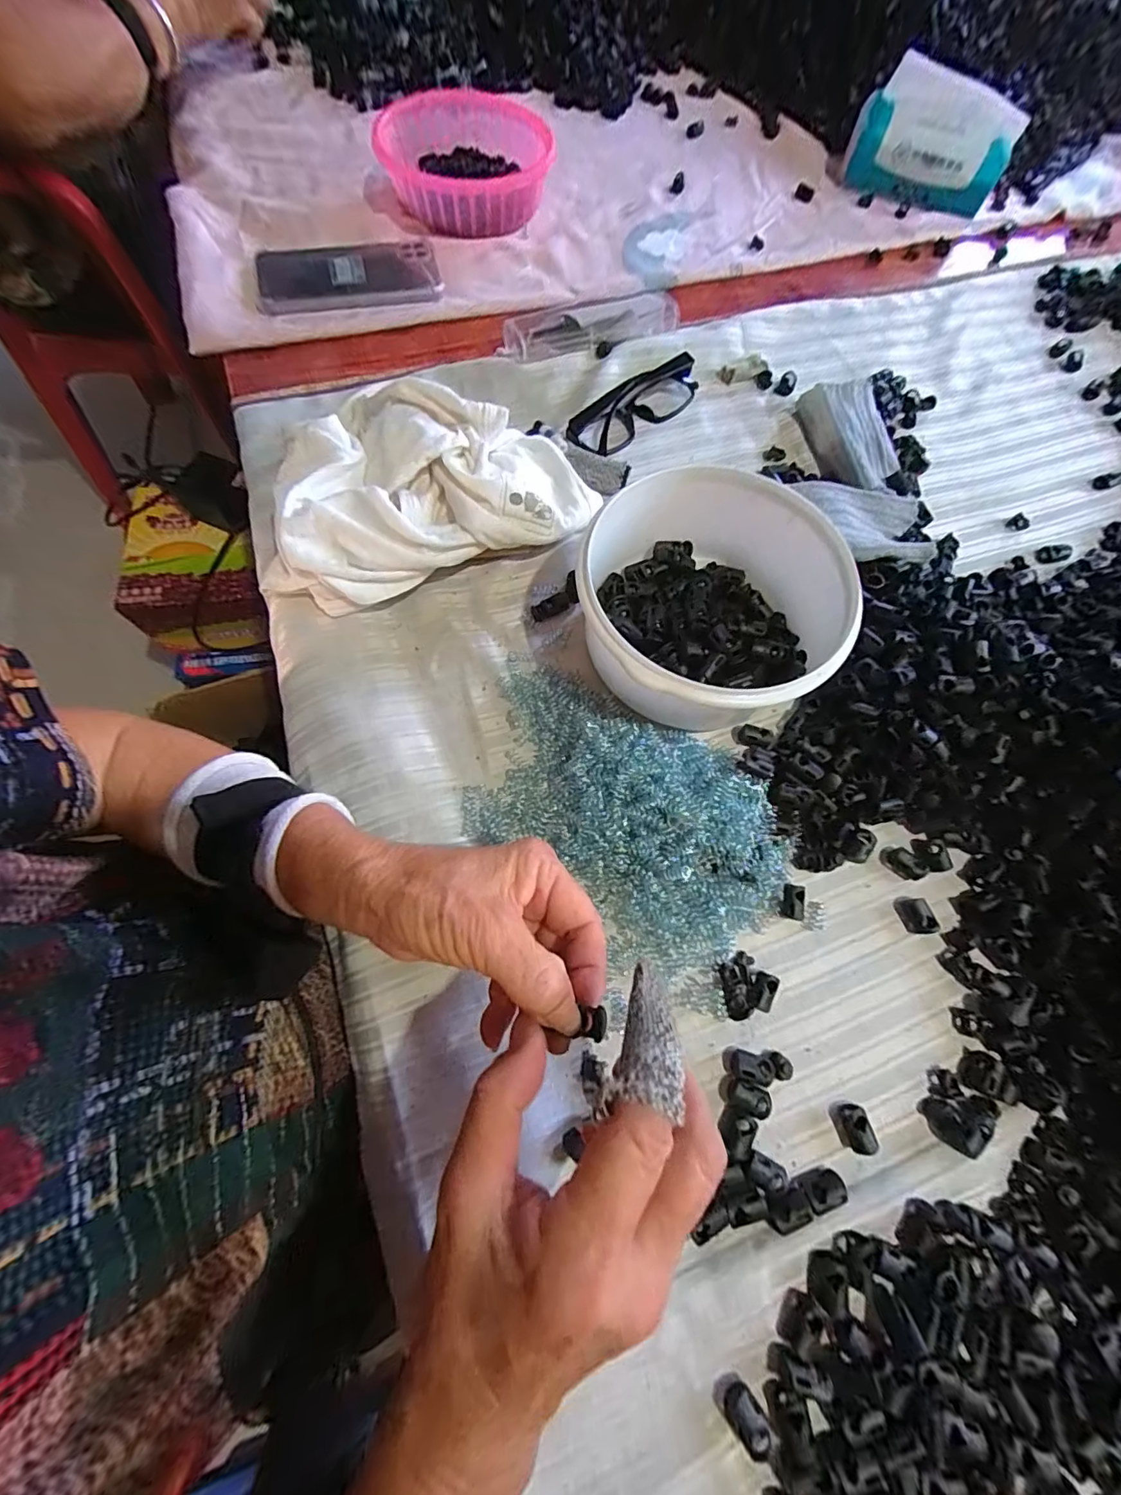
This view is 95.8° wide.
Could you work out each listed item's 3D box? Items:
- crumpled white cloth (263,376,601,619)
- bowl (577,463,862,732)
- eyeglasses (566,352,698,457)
[{"bbox_3d":[-0.106,-0.196,0.363,0.231,0.055,0.165,-23,71,-11],"label":"crumpled white cloth"},{"bbox_3d":[0.091,-0.086,0.323,0.157,0.077,0.155,1,69,-2],"label":"bowl"},{"bbox_3d":[0.066,-0.287,0.424,0.036,0.026,0.138,43,73,14],"label":"eyeglasses"}]

